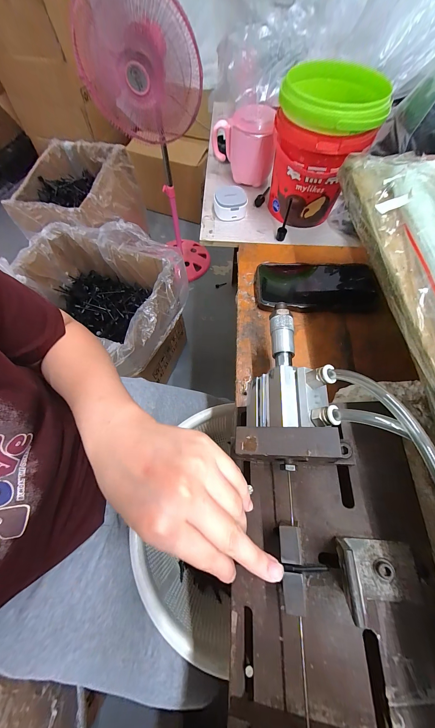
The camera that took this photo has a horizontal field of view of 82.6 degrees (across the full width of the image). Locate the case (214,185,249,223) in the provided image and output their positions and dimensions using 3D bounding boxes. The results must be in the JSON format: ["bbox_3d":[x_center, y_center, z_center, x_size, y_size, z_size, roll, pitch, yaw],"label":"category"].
[{"bbox_3d":[0.021,-0.274,0.420,0.054,0.031,0.053,0,65,-1],"label":"case"}]

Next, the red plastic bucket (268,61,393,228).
[{"bbox_3d":[0.144,-0.305,0.369,0.127,0.154,0.121,16,66,6],"label":"red plastic bucket"}]

